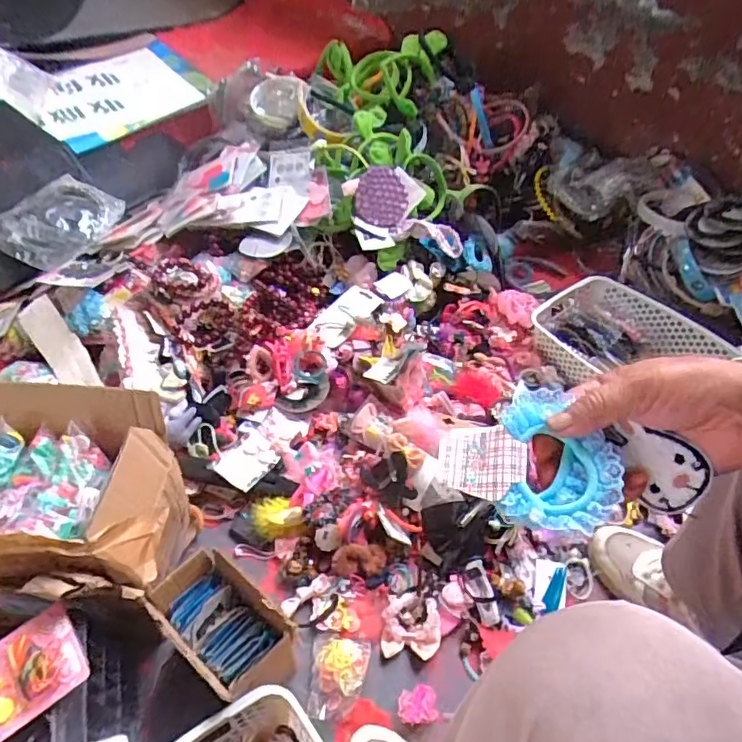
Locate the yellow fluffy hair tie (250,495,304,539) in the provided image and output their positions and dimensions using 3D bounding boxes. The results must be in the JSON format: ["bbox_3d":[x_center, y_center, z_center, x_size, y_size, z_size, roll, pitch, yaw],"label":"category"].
[{"bbox_3d":[-0.125,0.188,0.744,0.067,0.034,0.059,-4,49,-6],"label":"yellow fluffy hair tie"}]

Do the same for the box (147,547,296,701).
[{"bbox_3d":[-0.159,0.290,0.616,0.153,0.100,0.087,35,56,25],"label":"box"}]

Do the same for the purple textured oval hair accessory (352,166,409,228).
[{"bbox_3d":[0.018,-0.305,0.978,0.093,0.096,0.014,-7,16,-15],"label":"purple textured oval hair accessory"}]

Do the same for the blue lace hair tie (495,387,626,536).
[{"bbox_3d":[0.109,0.053,0.326,0.065,0.024,0.082,4,66,10],"label":"blue lace hair tie"}]

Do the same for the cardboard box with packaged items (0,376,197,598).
[{"bbox_3d":[-0.383,0.142,0.599,0.347,0.185,0.202,5,49,2],"label":"cardboard box with packaged items"}]

